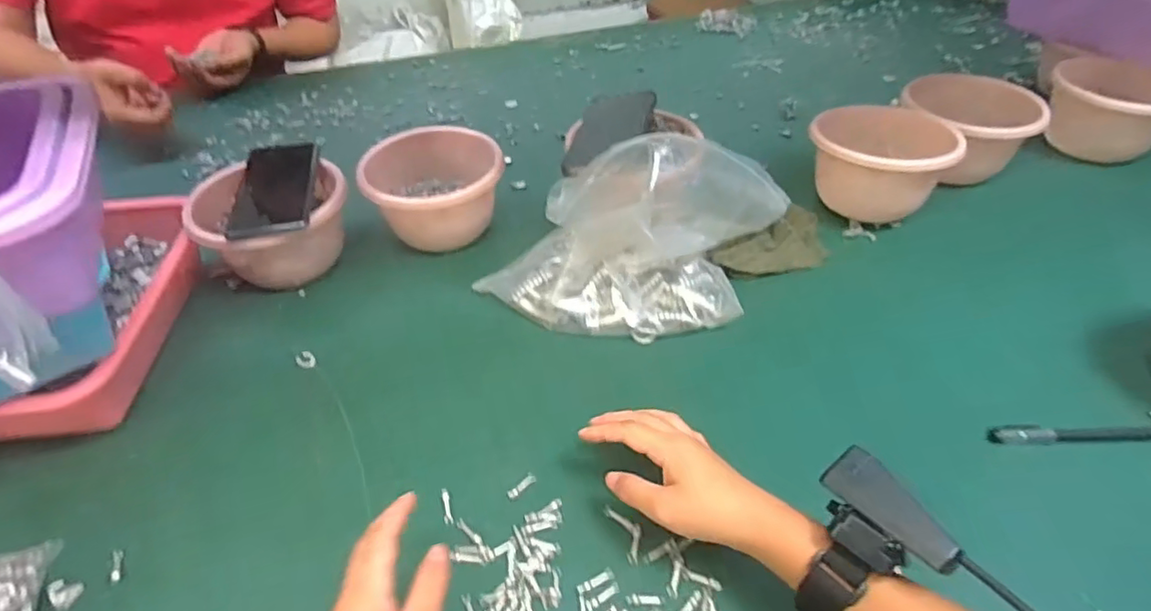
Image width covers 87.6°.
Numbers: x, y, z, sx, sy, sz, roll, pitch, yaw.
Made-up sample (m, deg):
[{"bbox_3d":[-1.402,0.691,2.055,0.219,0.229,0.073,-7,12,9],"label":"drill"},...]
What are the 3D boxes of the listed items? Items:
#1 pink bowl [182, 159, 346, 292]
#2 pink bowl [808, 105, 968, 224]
[{"bbox_3d":[-0.303,-0.074,0.614,0.148,0.084,0.130,-12,46,-9],"label":"pink bowl"},{"bbox_3d":[0.335,-0.154,0.671,0.125,0.096,0.137,-1,45,1],"label":"pink bowl"}]

